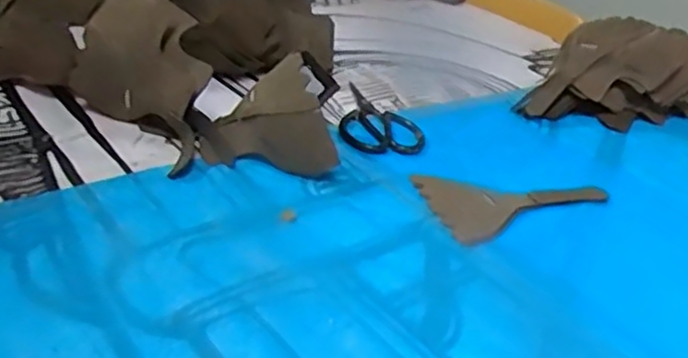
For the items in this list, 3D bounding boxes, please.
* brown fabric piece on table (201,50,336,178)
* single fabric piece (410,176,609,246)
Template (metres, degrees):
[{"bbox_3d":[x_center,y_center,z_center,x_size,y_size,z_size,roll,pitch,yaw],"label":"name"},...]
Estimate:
[{"bbox_3d":[-0.073,-0.064,0.732,0.146,0.099,0.067,13,28,7],"label":"brown fabric piece on table"},{"bbox_3d":[0.180,0.020,0.743,0.199,0.010,0.112,-5,31,-24],"label":"single fabric piece"}]

